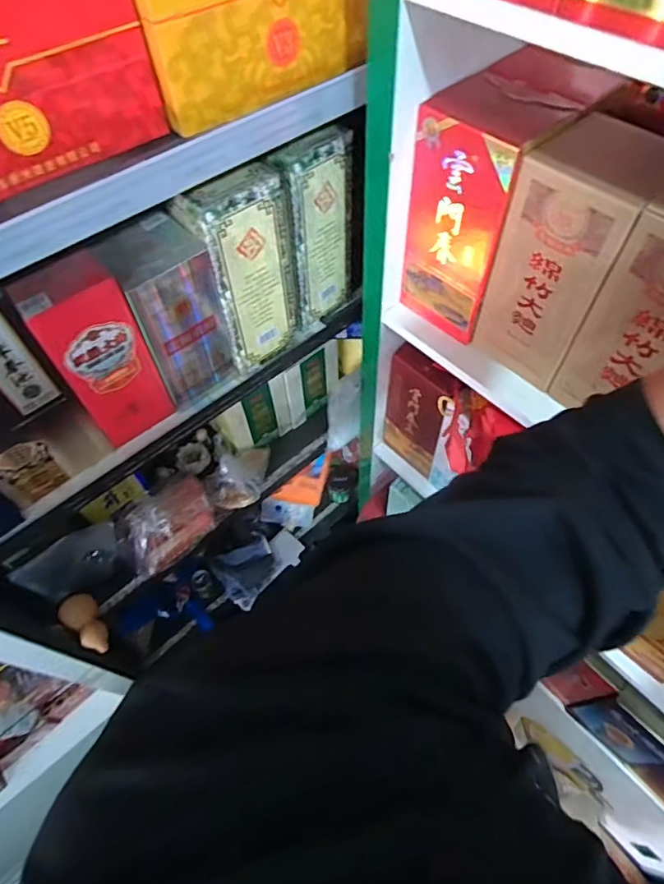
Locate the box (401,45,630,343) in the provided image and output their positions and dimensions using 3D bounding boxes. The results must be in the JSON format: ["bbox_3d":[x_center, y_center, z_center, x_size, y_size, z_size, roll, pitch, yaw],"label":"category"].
[{"bbox_3d":[0.189,-0.291,0.645,0.133,0.268,0.133,-38,64,-20],"label":"box"}]

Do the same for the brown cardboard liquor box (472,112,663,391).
[{"bbox_3d":[0.281,-0.216,0.600,0.128,0.264,0.134,38,66,22],"label":"brown cardboard liquor box"}]

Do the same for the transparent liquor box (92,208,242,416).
[{"bbox_3d":[-0.213,-0.170,0.689,0.112,0.229,0.108,-33,62,-17],"label":"transparent liquor box"}]

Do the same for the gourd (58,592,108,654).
[{"bbox_3d":[-0.436,0.321,0.885,0.054,0.046,0.112,-32,62,-17],"label":"gourd"}]

